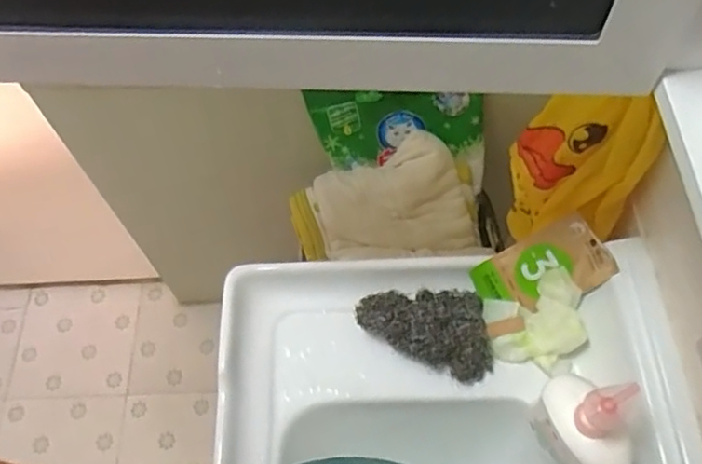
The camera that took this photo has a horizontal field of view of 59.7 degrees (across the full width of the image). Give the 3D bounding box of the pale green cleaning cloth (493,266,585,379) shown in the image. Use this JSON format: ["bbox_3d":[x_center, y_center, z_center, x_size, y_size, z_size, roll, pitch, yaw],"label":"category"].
[{"bbox_3d":[0.223,0.104,0.680,0.076,0.048,0.115,37,69,19],"label":"pale green cleaning cloth"}]

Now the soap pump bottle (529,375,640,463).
[{"bbox_3d":[0.210,0.183,0.556,0.053,0.174,0.098,-20,63,-8],"label":"soap pump bottle"}]

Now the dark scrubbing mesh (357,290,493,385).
[{"bbox_3d":[0.084,0.112,0.694,0.147,0.049,0.096,2,62,3],"label":"dark scrubbing mesh"}]

